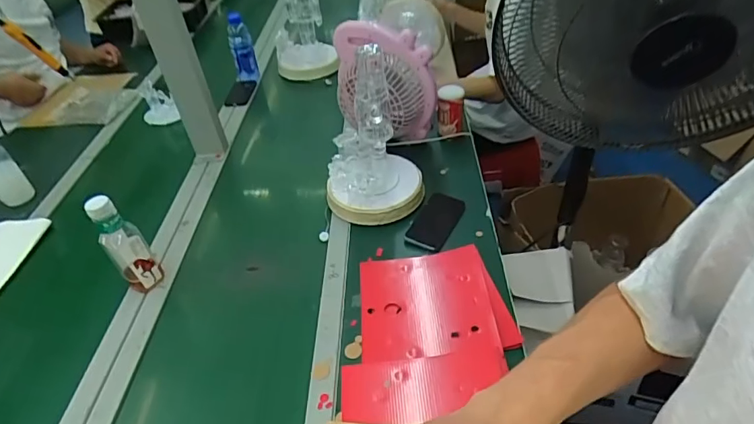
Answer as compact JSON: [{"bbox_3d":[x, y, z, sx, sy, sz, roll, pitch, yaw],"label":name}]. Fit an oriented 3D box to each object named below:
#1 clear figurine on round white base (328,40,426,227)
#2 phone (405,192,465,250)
[{"bbox_3d":[-0.014,-0.147,0.975,0.201,0.312,0.176,-2,42,4],"label":"clear figurine on round white base"},{"bbox_3d":[0.122,0.013,0.994,0.082,0.011,0.161,17,46,24],"label":"phone"}]

